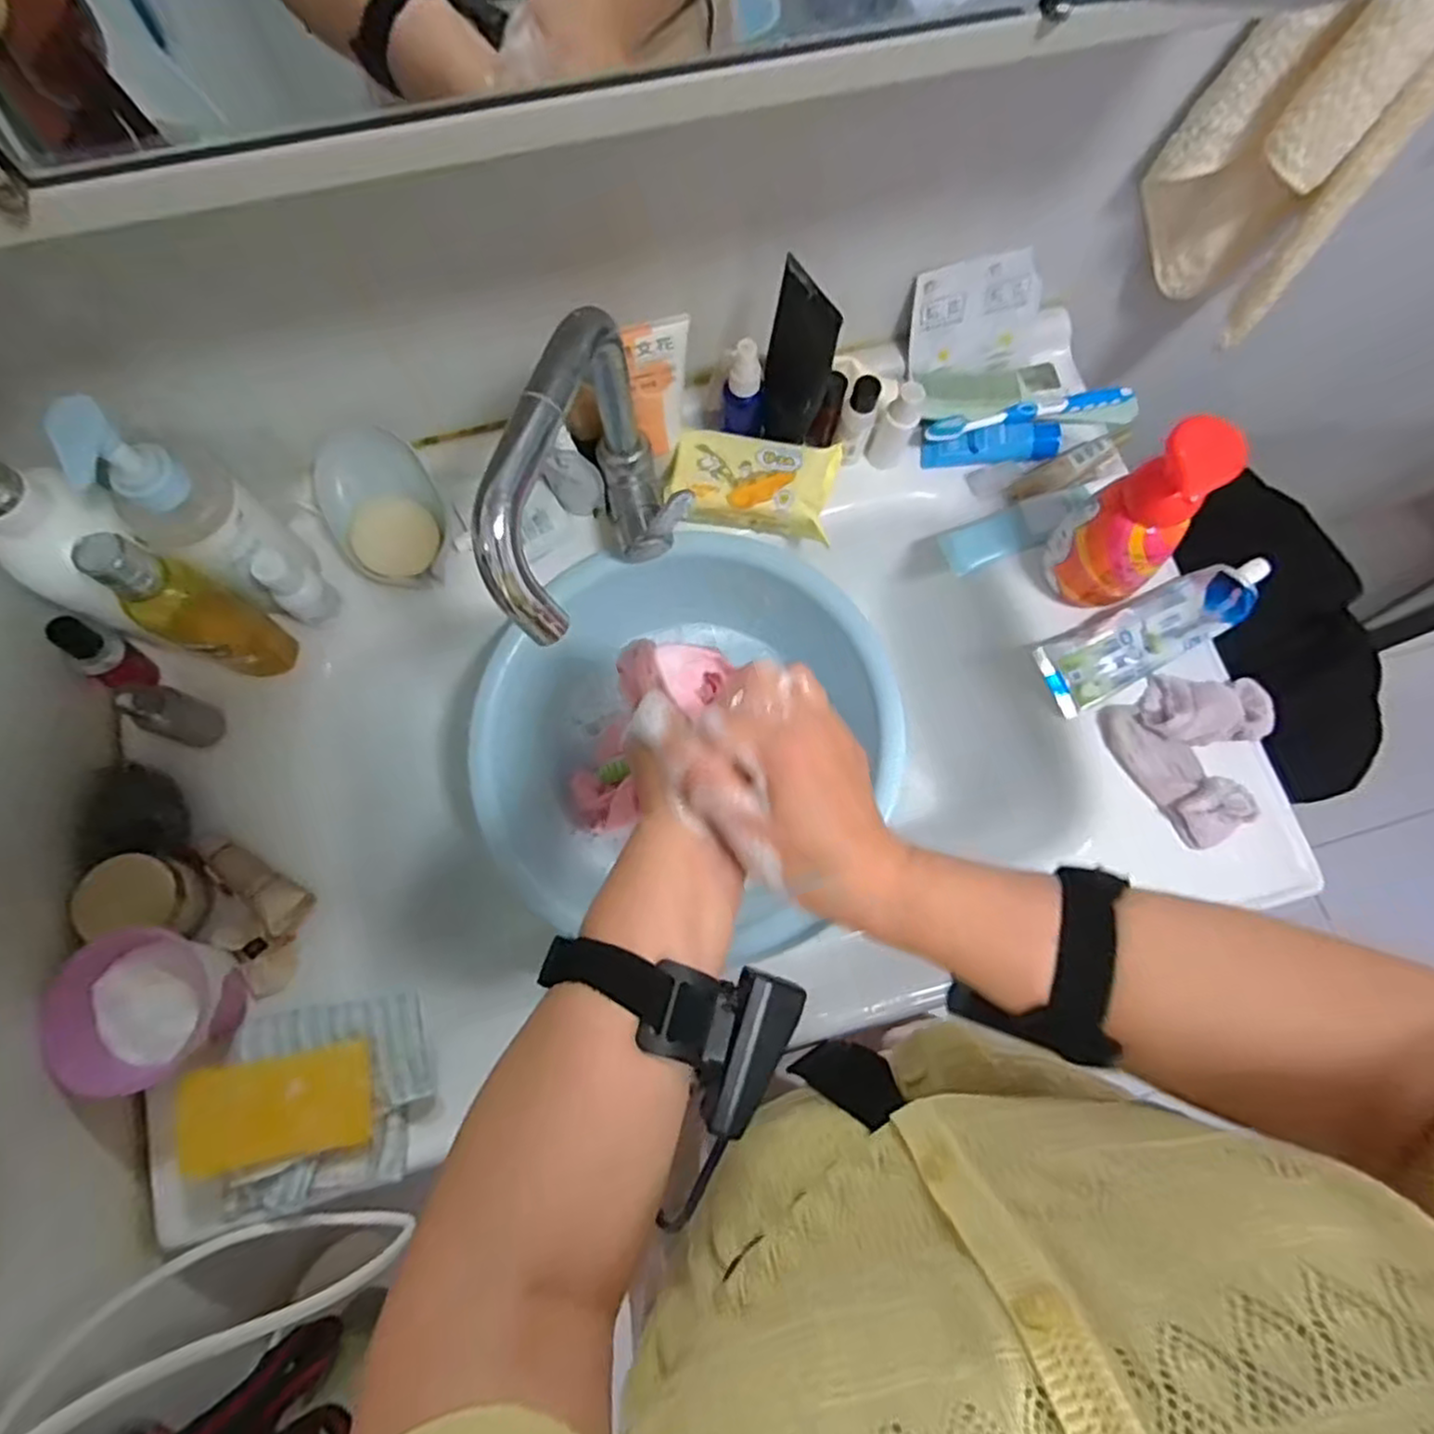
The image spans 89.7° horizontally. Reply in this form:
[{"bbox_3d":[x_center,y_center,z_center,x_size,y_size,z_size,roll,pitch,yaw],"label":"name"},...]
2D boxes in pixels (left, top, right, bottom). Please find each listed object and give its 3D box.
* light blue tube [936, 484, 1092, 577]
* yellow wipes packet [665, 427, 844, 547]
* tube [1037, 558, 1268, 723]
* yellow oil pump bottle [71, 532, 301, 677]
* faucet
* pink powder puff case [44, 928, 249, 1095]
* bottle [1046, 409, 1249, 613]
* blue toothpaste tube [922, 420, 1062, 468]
[{"bbox_3d":[0.241,-0.154,0.582,0.113,0.018,0.043,-23,75,15],"label":"light blue tube"},{"bbox_3d":[0.028,-0.184,0.561,0.125,0.033,0.073,8,75,1],"label":"yellow wipes packet"},{"bbox_3d":[0.333,-0.068,0.550,0.171,0.044,0.059,-29,77,-8],"label":"tube"},{"bbox_3d":[-0.335,-0.067,0.467,0.036,0.151,0.049,19,75,4],"label":"yellow oil pump bottle"},{"bbox_3d":[-0.078,-0.122,0.438,0.059,0.186,0.184,22,76,5],"label":"faucet"},{"bbox_3d":[-0.344,0.178,0.438,0.082,0.065,0.088,11,75,2],"label":"pink powder puff case"},{"bbox_3d":[0.286,-0.133,0.494,0.054,0.147,0.069,-40,79,-11],"label":"bottle"},{"bbox_3d":[0.224,-0.220,0.591,0.106,0.027,0.025,-5,75,-2],"label":"blue toothpaste tube"}]

